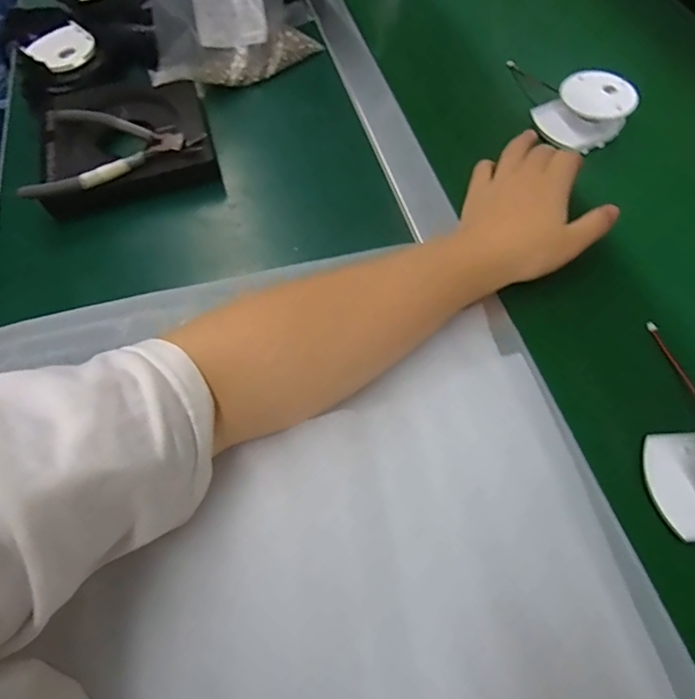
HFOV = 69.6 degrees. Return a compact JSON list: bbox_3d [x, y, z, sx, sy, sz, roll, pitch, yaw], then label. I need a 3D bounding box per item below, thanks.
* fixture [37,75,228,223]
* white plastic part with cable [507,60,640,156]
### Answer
[{"bbox_3d":[-0.206,-0.199,0.470,0.152,0.038,0.160,-14,62,-6],"label":"fixture"},{"bbox_3d":[0.211,-0.235,0.468,0.077,0.034,0.102,-25,63,-12],"label":"white plastic part with cable"}]

